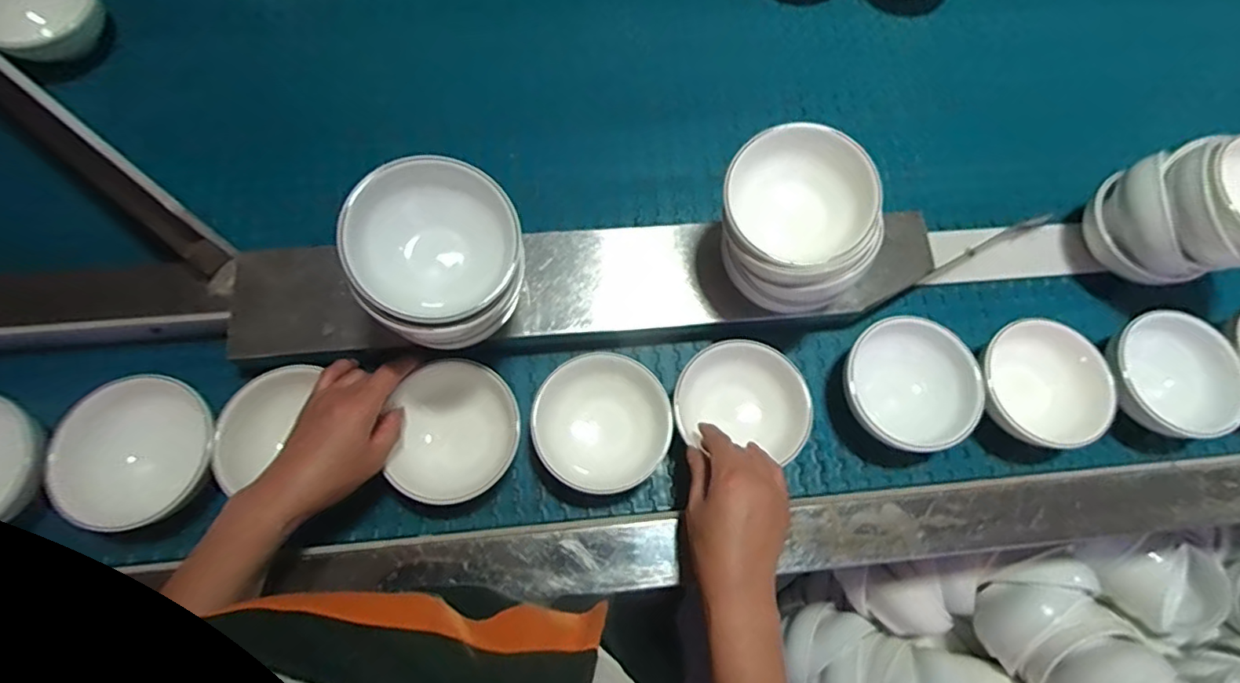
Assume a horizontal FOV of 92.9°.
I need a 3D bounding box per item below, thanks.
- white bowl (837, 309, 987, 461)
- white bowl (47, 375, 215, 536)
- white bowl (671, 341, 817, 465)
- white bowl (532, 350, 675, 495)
[{"bbox_3d":[0.259,0.041,0.533,0.096,0.057,0.117,-27,78,-6],"label":"white bowl"},{"bbox_3d":[-0.383,0.089,0.476,0.108,0.050,0.116,0,76,0],"label":"white bowl"},{"bbox_3d":[0.105,0.049,0.512,0.106,0.044,0.093,9,73,2],"label":"white bowl"},{"bbox_3d":[-0.013,0.069,0.504,0.111,0.038,0.113,0,76,0],"label":"white bowl"}]

